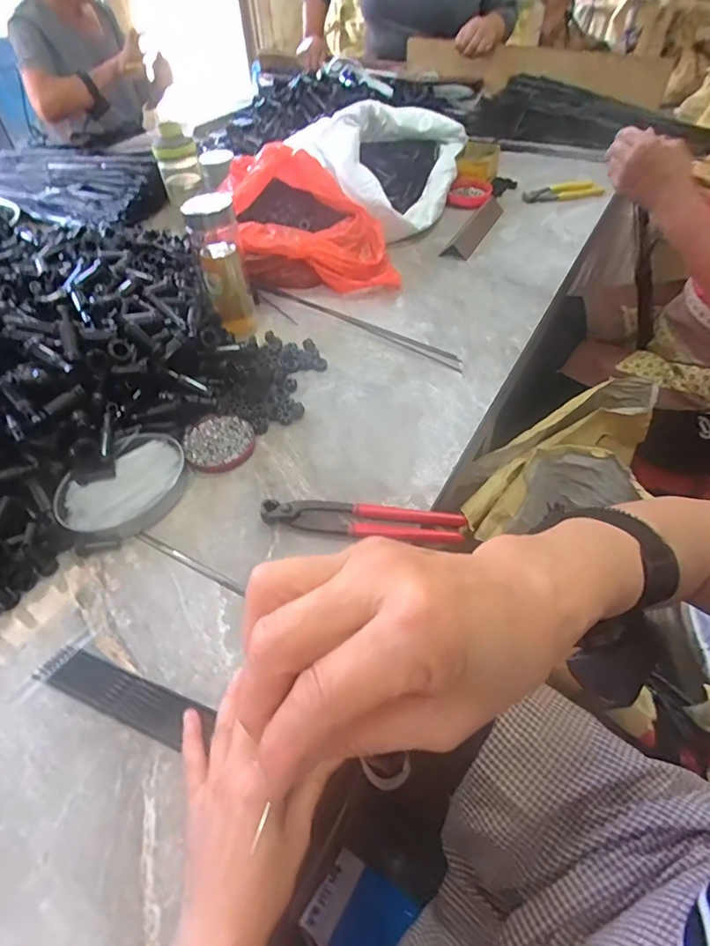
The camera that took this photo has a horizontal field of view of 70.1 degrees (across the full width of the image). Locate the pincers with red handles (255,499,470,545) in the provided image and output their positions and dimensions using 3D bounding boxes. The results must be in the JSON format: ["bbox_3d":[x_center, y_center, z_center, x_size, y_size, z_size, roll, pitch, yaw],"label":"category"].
[{"bbox_3d":[0.006,0.049,0.510,0.200,0.019,0.035,7,50,6],"label":"pincers with red handles"}]

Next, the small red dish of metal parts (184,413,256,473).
[{"bbox_3d":[-0.159,-0.039,0.593,0.079,0.014,0.084,0,49,0],"label":"small red dish of metal parts"}]

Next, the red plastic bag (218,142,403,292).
[{"bbox_3d":[-0.079,-0.432,0.857,0.250,0.124,0.290,-11,50,-9],"label":"red plastic bag"}]

